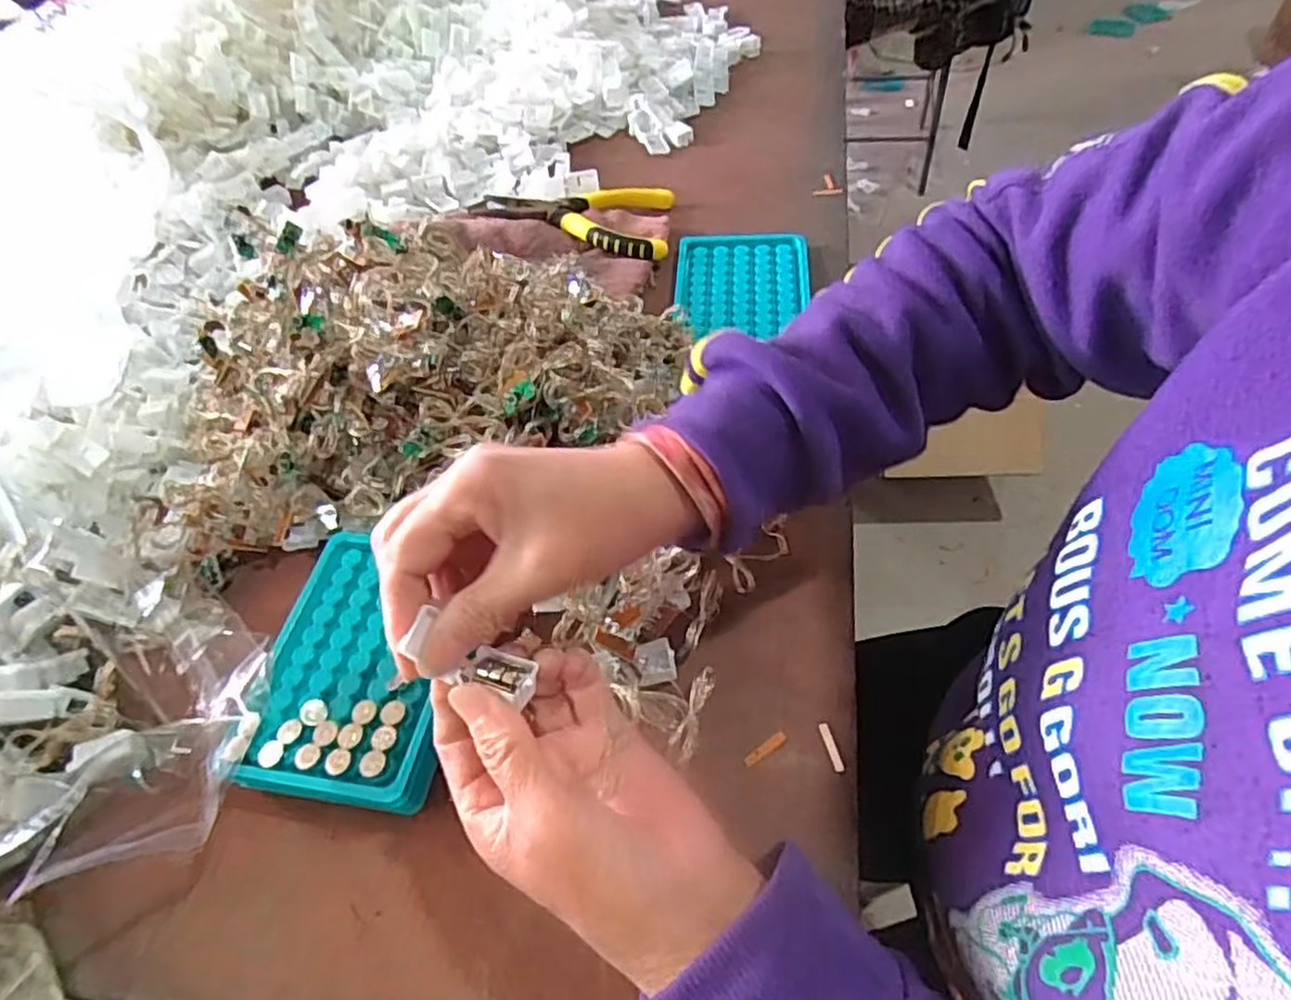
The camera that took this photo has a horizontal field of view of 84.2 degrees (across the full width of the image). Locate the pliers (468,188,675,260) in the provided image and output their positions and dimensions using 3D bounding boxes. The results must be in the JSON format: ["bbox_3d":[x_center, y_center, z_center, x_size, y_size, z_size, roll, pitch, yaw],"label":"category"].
[{"bbox_3d":[-0.068,-0.233,0.582,0.183,0.024,0.086,6,54,10],"label":"pliers"}]

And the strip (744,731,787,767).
[{"bbox_3d":[0.054,0.113,0.324,0.022,0.004,0.005,-31,56,-16],"label":"strip"}]

